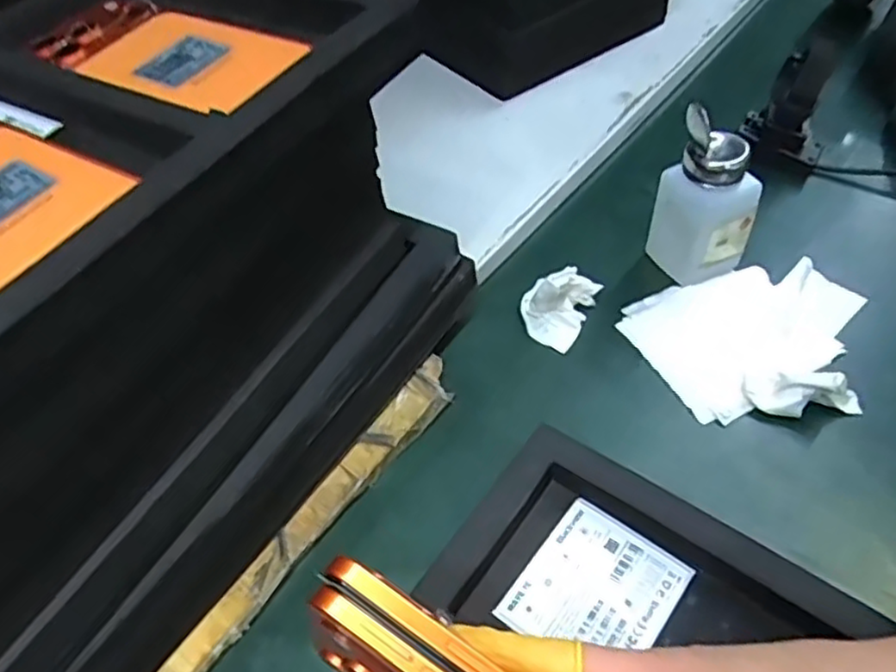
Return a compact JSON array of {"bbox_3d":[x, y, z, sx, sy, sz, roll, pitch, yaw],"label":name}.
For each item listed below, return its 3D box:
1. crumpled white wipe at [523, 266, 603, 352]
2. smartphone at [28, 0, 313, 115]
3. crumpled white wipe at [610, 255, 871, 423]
[{"bbox_3d":[0.076,-0.028,0.476,0.047,0.035,0.062,22,56,25],"label":"crumpled white wipe"},{"bbox_3d":[-0.140,-0.145,0.343,0.151,0.009,0.070,25,57,26],"label":"smartphone"},{"bbox_3d":[0.205,-0.001,0.444,0.145,0.027,0.116,-15,49,-5],"label":"crumpled white wipe"}]

